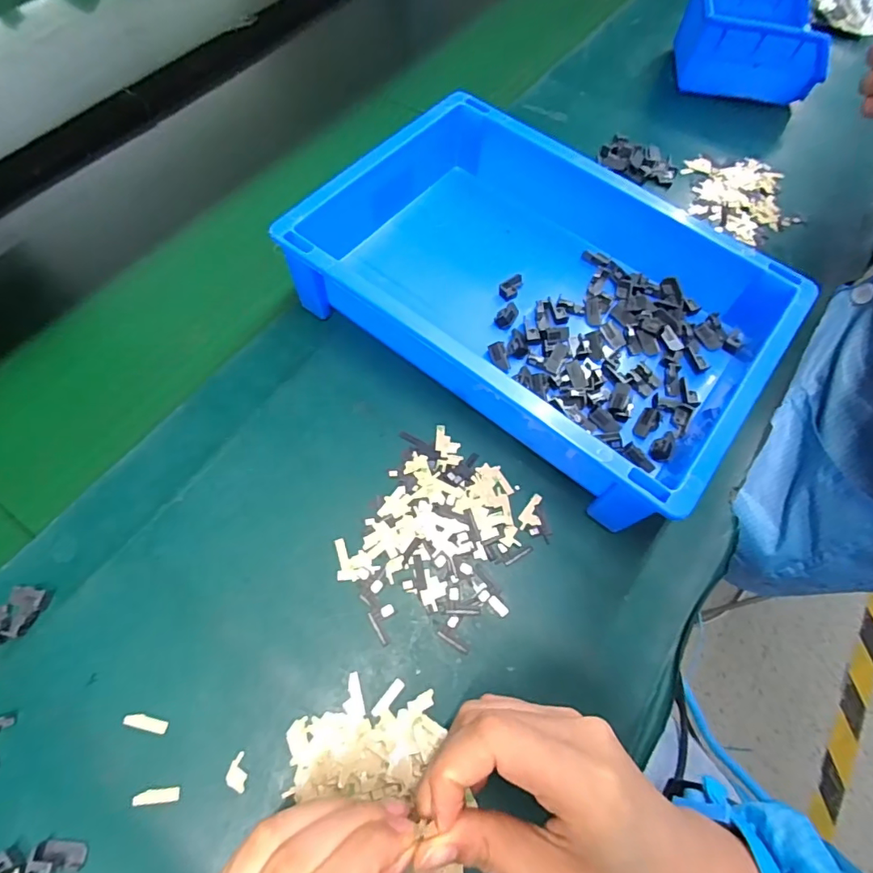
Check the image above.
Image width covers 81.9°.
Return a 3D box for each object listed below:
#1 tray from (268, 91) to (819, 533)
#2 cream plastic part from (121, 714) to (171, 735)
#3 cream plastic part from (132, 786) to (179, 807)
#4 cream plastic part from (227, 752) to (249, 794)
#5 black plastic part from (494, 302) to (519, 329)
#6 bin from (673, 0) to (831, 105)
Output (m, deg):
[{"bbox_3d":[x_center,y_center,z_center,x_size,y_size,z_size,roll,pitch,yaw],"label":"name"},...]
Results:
[{"bbox_3d":[0.077,-0.110,0.365,0.308,0.071,0.227,35,68,15],"label":"tray"},{"bbox_3d":[-0.153,0.151,0.264,0.022,0.004,0.007,15,64,5],"label":"cream plastic part"},{"bbox_3d":[-0.141,0.181,0.252,0.021,0.004,0.006,-3,64,-4],"label":"cream plastic part"},{"bbox_3d":[-0.102,0.173,0.259,0.010,0.004,0.017,9,64,2],"label":"cream plastic part"},{"bbox_3d":[0.053,-0.091,0.372,0.013,0.006,0.025,32,67,14],"label":"black plastic part"},{"bbox_3d":[0.330,-0.424,0.531,0.133,0.071,0.121,8,63,3],"label":"bin"}]

